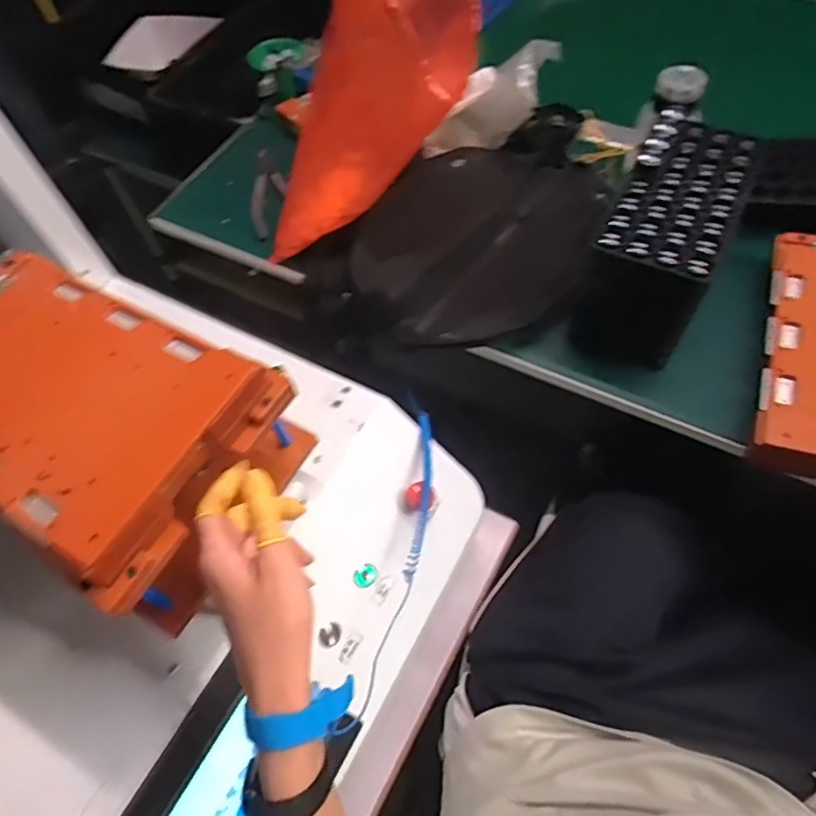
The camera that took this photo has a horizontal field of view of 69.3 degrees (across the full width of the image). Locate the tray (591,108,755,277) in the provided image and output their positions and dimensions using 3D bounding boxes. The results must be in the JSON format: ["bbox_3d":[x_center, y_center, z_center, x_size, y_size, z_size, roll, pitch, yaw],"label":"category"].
[{"bbox_3d":[0.243,-0.194,0.516,0.094,0.026,0.195,25,64,17],"label":"tray"}]

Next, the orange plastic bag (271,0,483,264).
[{"bbox_3d":[-0.041,-0.295,0.588,0.210,0.227,0.171,3,60,6],"label":"orange plastic bag"}]

